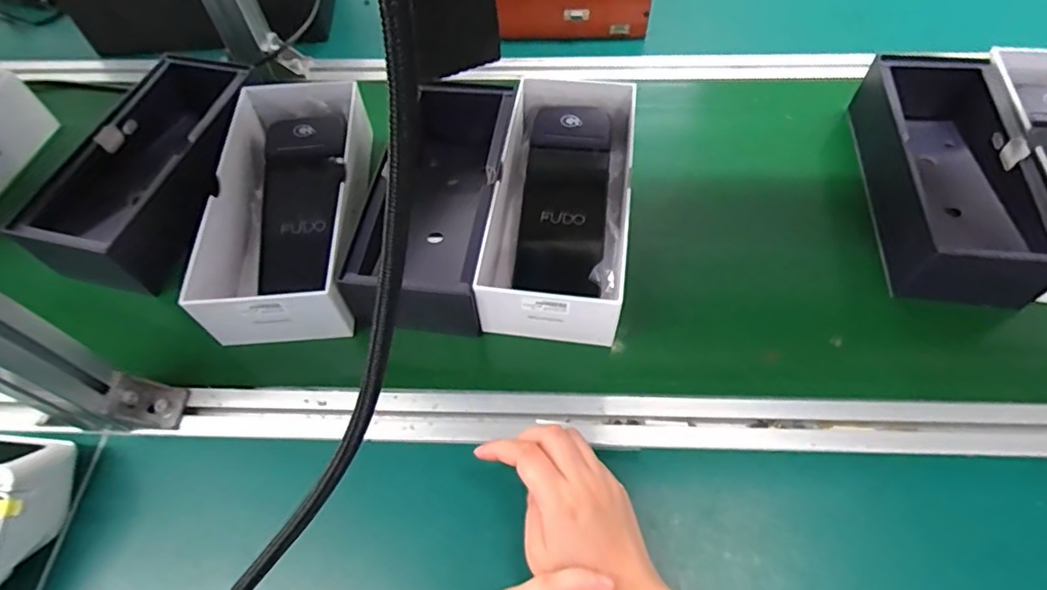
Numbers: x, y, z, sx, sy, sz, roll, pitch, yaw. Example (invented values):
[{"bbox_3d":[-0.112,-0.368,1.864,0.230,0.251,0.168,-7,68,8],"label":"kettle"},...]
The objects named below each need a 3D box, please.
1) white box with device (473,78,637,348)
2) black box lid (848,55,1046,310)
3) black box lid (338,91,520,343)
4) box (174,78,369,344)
[{"bbox_3d":[0.038,-0.096,0.541,0.117,0.072,0.278,6,59,6],"label":"white box with device"},{"bbox_3d":[0.406,-0.126,0.547,0.113,0.068,0.277,5,58,5],"label":"black box lid"},{"bbox_3d":[-0.080,-0.091,0.539,0.111,0.072,0.243,5,58,5],"label":"black box lid"},{"bbox_3d":[-0.222,-0.099,0.543,0.134,0.067,0.285,-5,58,-1],"label":"box"}]

